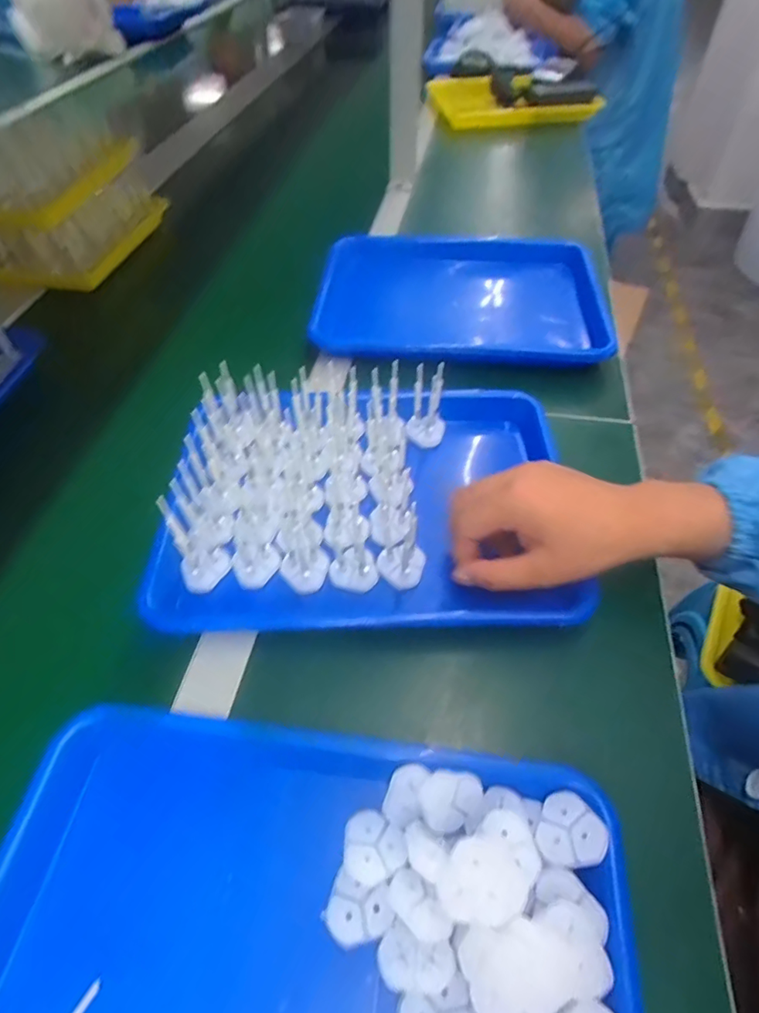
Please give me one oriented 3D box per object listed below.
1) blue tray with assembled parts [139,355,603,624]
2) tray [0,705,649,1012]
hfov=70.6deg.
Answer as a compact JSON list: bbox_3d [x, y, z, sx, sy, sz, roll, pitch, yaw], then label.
[{"bbox_3d":[-0.016,-0.018,0.445,0.311,0.072,0.247,-1,51,0],"label":"blue tray with assembled parts"},{"bbox_3d":[-0.048,0.240,0.258,0.335,0.044,0.243,5,52,5],"label":"tray"}]

